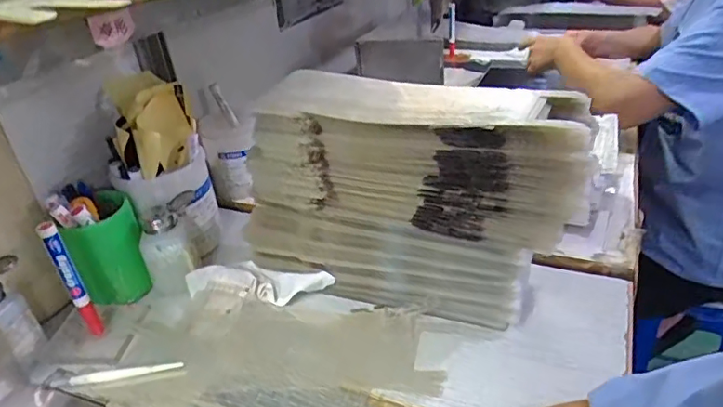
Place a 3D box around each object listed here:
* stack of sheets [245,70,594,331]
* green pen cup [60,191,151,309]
[{"bbox_3d":[0.046,0.000,0.570,0.346,0.233,0.123,8,33,23],"label":"stack of sheets"},{"bbox_3d":[-0.307,0.054,0.651,0.074,0.115,0.081,-19,32,-21],"label":"green pen cup"}]

